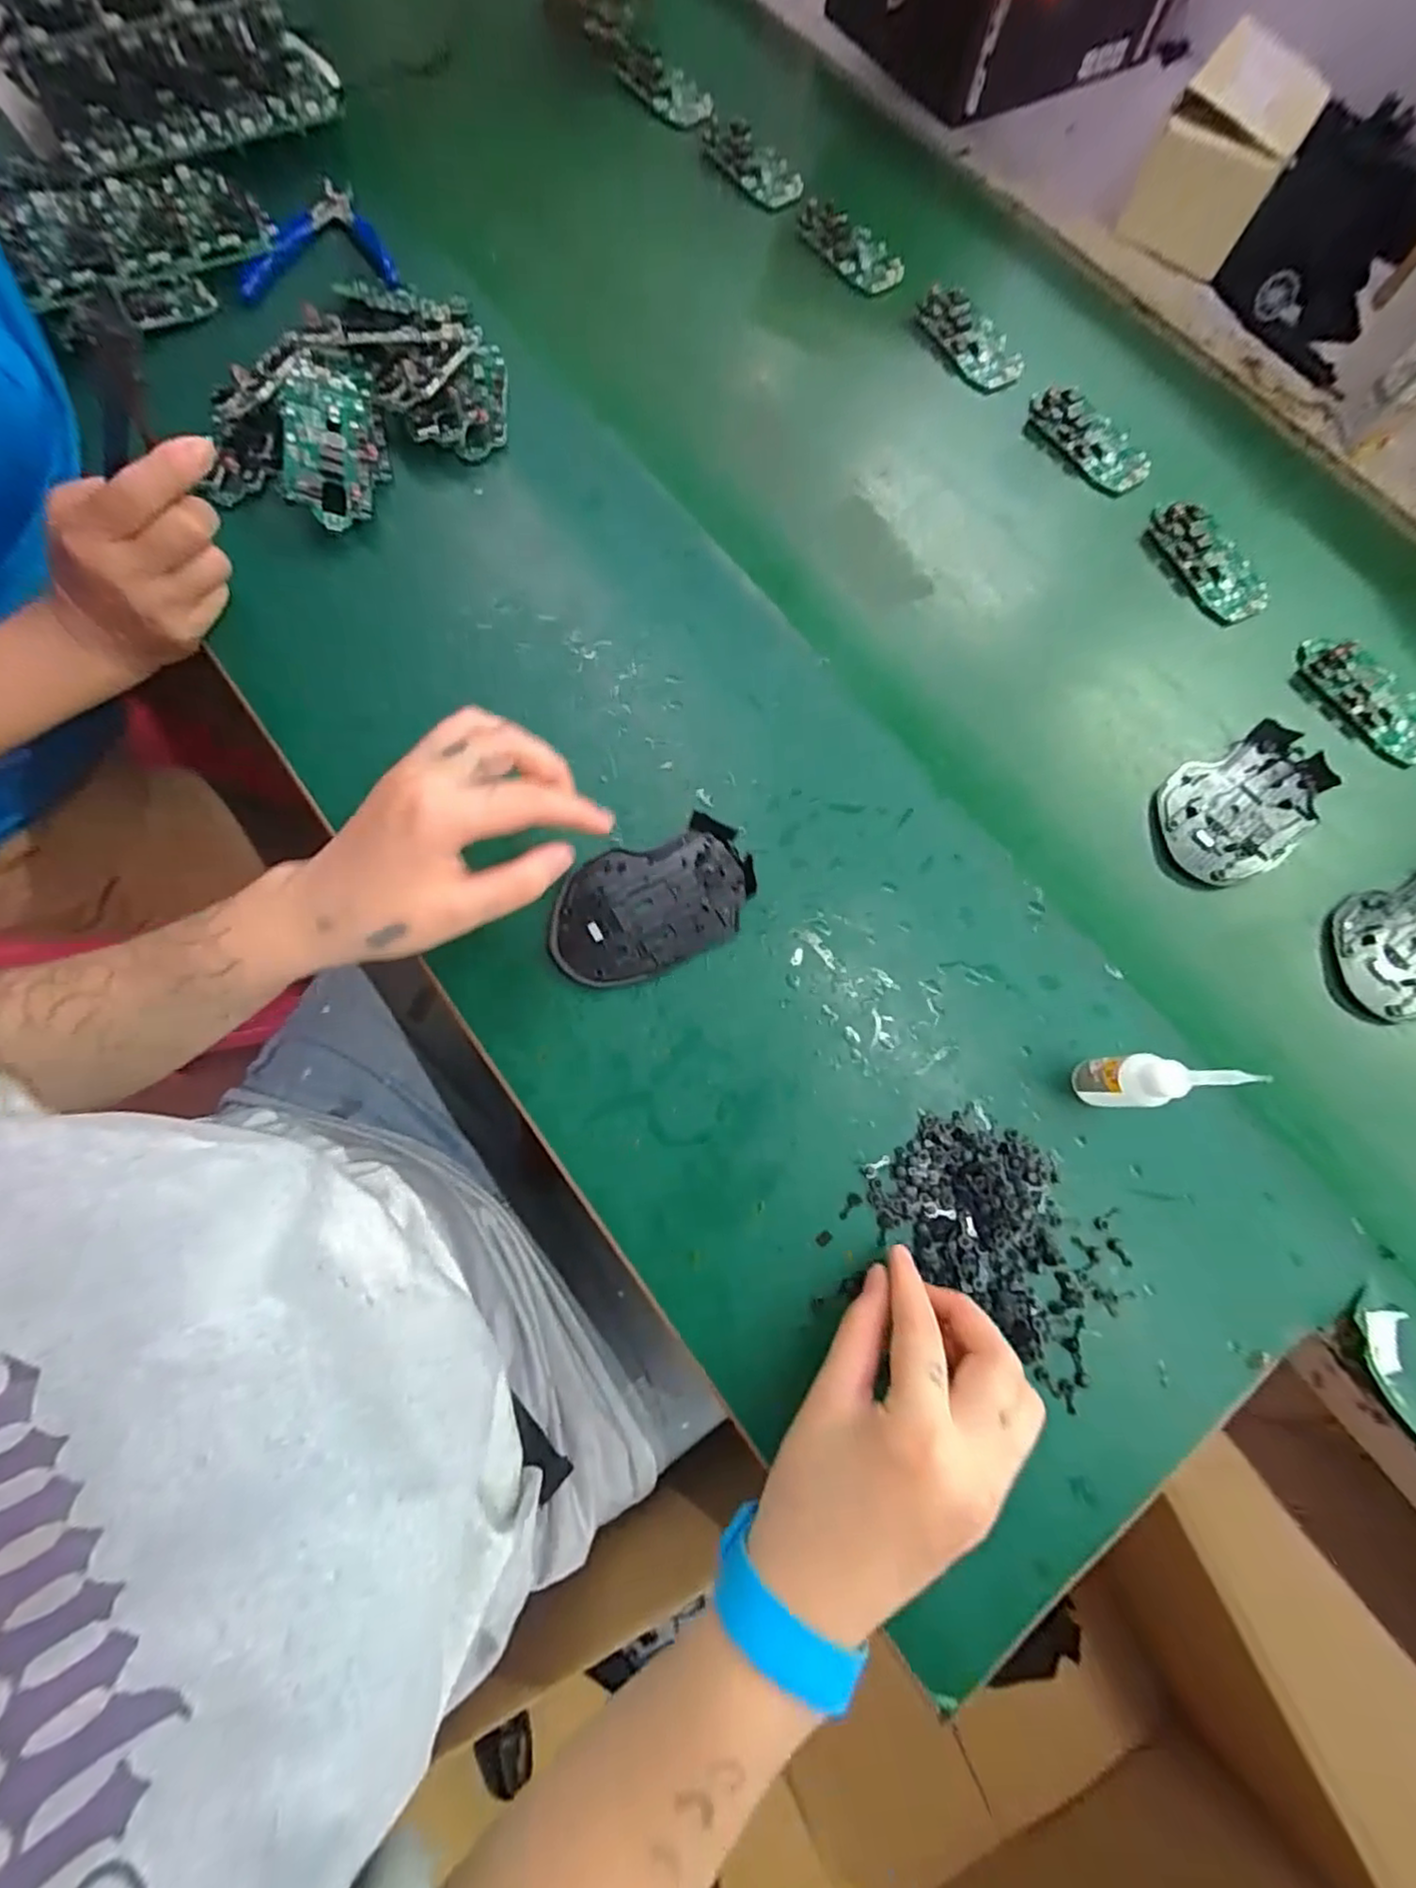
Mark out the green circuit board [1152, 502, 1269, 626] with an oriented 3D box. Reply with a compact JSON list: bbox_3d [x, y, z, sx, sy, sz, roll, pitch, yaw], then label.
[{"bbox_3d":[0.334,-0.258,0.443,0.040,0.019,0.094,-27,77,-9],"label":"green circuit board"}]

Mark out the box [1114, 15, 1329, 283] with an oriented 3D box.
[{"bbox_3d":[0.393,-0.598,0.504,0.089,0.077,0.130,35,76,8],"label":"box"}]

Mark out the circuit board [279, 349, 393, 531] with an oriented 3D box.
[{"bbox_3d":[-0.232,-0.319,0.414,0.056,0.012,0.117,-2,84,-22],"label":"circuit board"}]

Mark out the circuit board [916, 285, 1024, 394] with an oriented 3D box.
[{"bbox_3d":[0.193,-0.447,0.491,0.042,0.018,0.088,-32,77,-10],"label":"circuit board"}]

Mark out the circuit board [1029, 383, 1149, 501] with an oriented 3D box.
[{"bbox_3d":[0.269,-0.358,0.470,0.044,0.017,0.096,-39,79,-12],"label":"circuit board"}]

